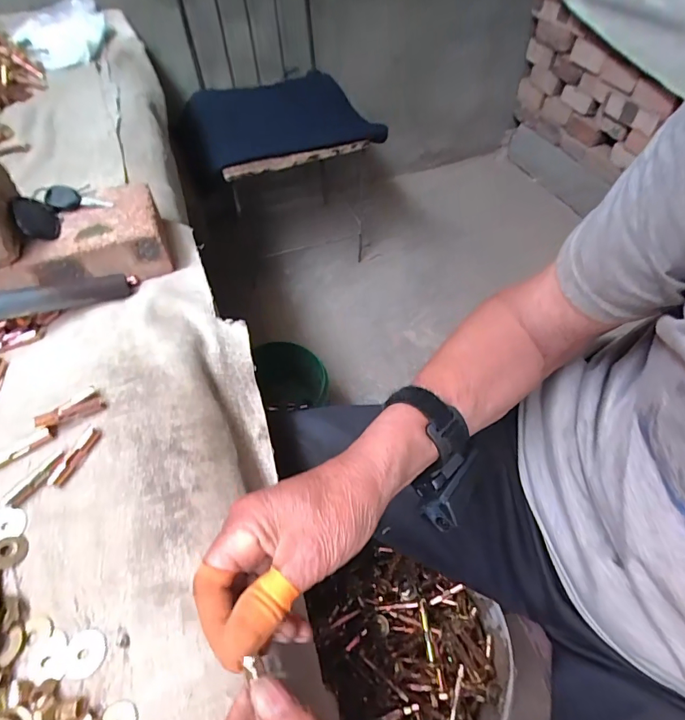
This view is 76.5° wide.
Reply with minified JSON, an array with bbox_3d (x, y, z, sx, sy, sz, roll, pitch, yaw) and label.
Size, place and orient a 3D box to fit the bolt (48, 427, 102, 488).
[{"bbox_3d":[-0.197,0.070,0.320,0.012,0.006,0.047,13,54,11],"label":"bolt"}]

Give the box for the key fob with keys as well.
[{"bbox_3d":[-0.282,-0.151,0.423,0.050,0.025,0.083,29,58,23],"label":"key fob with keys"}]

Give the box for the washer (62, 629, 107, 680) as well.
[{"bbox_3d":[-0.149,0.169,0.251,0.022,0.004,0.024,-1,52,1],"label":"washer"}]

